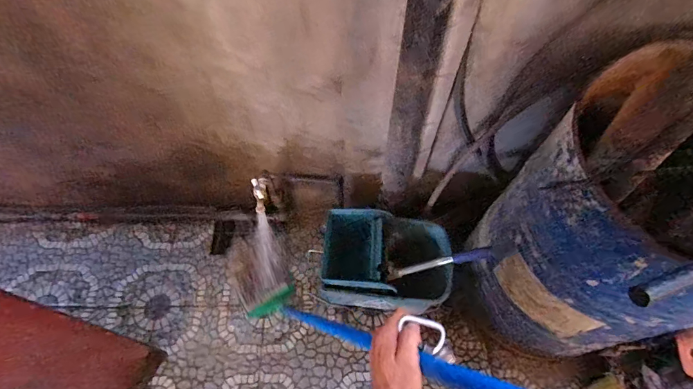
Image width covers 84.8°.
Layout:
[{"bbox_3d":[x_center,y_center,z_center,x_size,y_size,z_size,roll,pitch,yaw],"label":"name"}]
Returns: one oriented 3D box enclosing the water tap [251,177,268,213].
[{"bbox_3d":[-0.255,-0.008,1.119,0.034,0.086,0.094,-4,60,-4],"label":"water tap"}]

